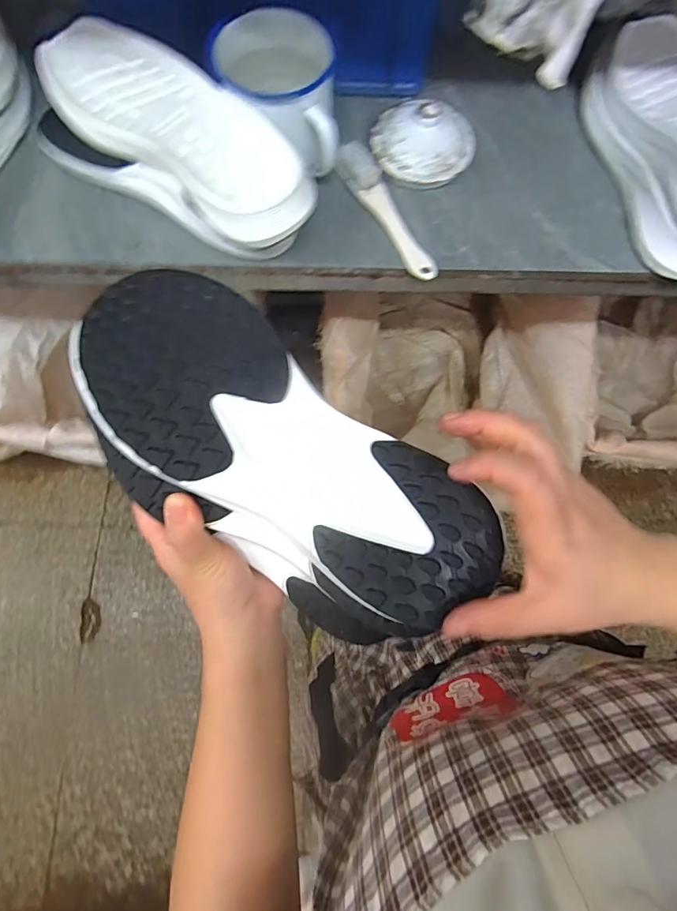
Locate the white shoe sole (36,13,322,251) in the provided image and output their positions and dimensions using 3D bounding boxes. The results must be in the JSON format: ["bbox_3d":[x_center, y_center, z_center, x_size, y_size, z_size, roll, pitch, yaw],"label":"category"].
[{"bbox_3d":[-0.141,-0.288,0.400,0.283,0.038,0.106,41,78,8],"label":"white shoe sole"}]

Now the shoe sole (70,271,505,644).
[{"bbox_3d":[-0.043,0.001,0.272,0.274,0.037,0.116,37,79,6],"label":"shoe sole"}]

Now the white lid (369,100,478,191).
[{"bbox_3d":[0.087,-0.323,0.466,0.103,0.041,0.098,0,76,-2],"label":"white lid"}]

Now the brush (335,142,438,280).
[{"bbox_3d":[0.045,-0.238,0.457,0.036,0.018,0.161,-26,78,-8],"label":"brush"}]

